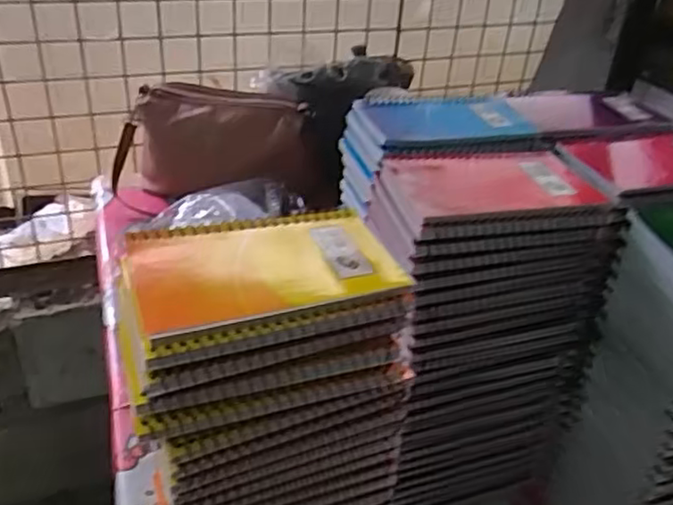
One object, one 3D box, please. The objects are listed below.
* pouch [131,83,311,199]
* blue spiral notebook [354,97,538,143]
[{"bbox_3d":[-0.168,-0.155,0.965,0.256,0.149,0.053,10,33,11],"label":"pouch"},{"bbox_3d":[0.090,-0.111,0.546,0.129,0.011,0.076,-3,33,-9],"label":"blue spiral notebook"}]

